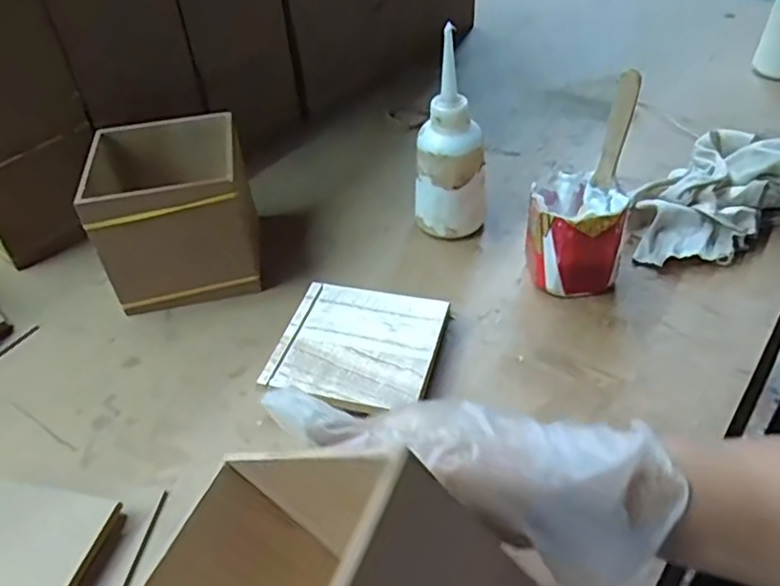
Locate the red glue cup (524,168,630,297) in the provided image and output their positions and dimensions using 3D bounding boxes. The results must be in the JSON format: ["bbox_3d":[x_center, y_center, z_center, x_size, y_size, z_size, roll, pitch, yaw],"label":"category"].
[{"bbox_3d":[0.140,-0.046,0.488,0.063,0.078,0.066,-1,44,1],"label":"red glue cup"}]

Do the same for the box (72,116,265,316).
[{"bbox_3d":[-0.176,-0.065,0.512,0.117,0.108,0.113,-11,44,-9],"label":"box"}]

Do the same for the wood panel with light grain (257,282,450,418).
[{"bbox_3d":[-0.021,0.043,0.447,0.110,0.031,0.103,10,45,12],"label":"wood panel with light grain"}]

